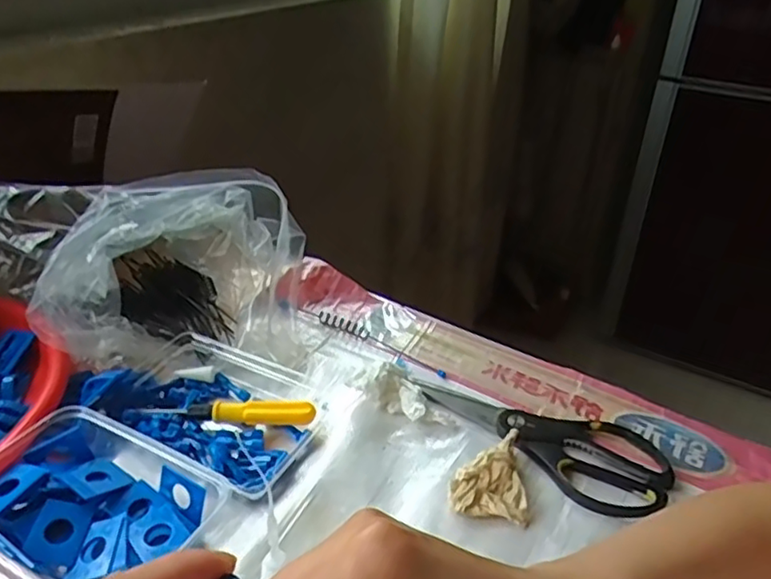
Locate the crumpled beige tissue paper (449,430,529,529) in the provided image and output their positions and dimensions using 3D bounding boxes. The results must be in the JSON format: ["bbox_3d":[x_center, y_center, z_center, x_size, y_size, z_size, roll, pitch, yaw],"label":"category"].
[{"bbox_3d":[0.073,0.130,0.459,0.051,0.034,0.072,4,33,1],"label":"crumpled beige tissue paper"}]

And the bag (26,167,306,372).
[{"bbox_3d":[-0.198,-0.022,0.594,0.195,0.114,0.183,7,33,7],"label":"bag"}]

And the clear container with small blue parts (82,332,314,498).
[{"bbox_3d":[-0.138,0.088,0.513,0.173,0.031,0.115,18,35,22],"label":"clear container with small blue parts"}]

